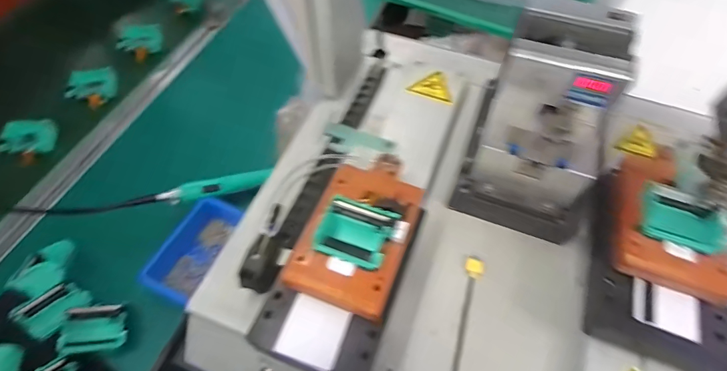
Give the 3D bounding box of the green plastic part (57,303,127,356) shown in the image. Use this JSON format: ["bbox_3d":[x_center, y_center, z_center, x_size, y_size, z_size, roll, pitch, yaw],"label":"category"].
[{"bbox_3d":[-0.344,0.181,0.520,0.069,0.020,0.057,11,42,-39],"label":"green plastic part"}]

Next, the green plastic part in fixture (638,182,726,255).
[{"bbox_3d":[0.324,0.034,0.414,0.073,0.021,0.059,20,58,12],"label":"green plastic part in fixture"}]

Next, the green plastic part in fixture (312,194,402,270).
[{"bbox_3d":[-0.007,0.045,0.404,0.069,0.020,0.060,18,58,11],"label":"green plastic part in fixture"}]

